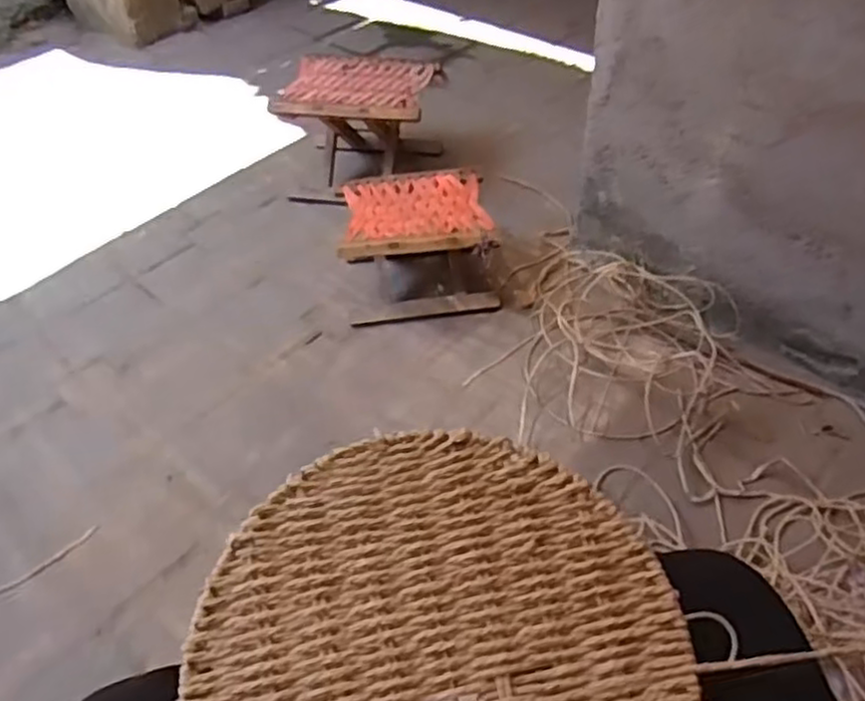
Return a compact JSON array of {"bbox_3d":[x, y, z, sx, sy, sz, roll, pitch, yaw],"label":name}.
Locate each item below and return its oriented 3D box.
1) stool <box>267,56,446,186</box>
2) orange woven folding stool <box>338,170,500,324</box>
[{"bbox_3d":[-0.153,-0.497,1.650,0.300,0.241,0.272,6,45,9],"label":"stool"},{"bbox_3d":[-0.024,-0.195,1.381,0.273,0.190,0.233,-4,45,-1],"label":"orange woven folding stool"}]

